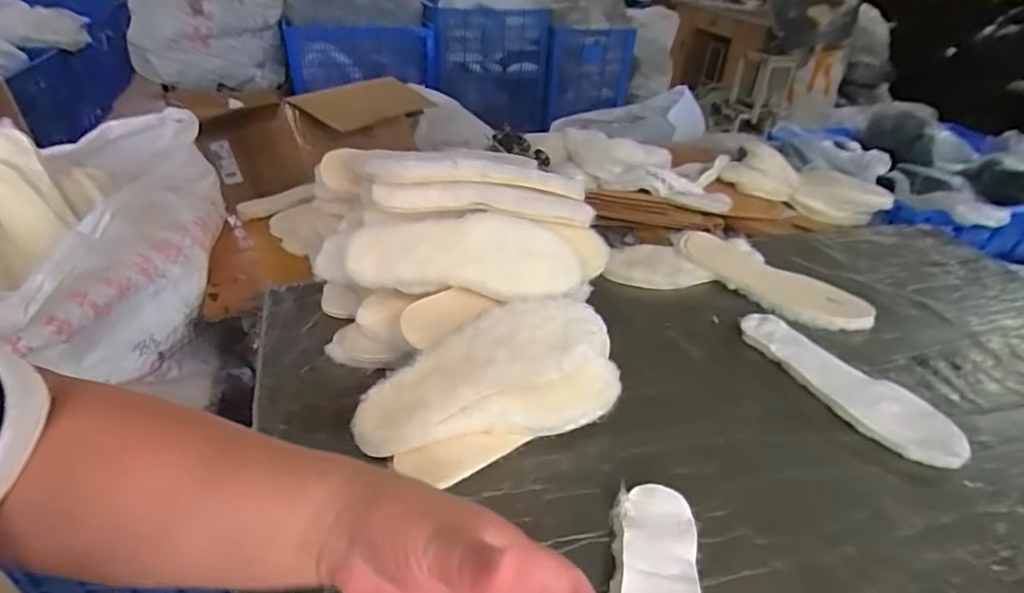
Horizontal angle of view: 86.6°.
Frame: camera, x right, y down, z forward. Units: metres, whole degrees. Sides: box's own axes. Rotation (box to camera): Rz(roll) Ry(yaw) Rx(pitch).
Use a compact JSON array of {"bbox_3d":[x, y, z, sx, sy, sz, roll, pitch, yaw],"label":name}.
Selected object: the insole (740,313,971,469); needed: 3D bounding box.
[{"bbox_3d":[0.407,0.105,0.672,0.087,0.023,0.270,-21,43,-31],"label":"insole"}]

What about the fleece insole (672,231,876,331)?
[{"bbox_3d":[0.397,-0.033,0.835,0.287,0.028,0.119,35,53,26],"label":"fleece insole"}]

